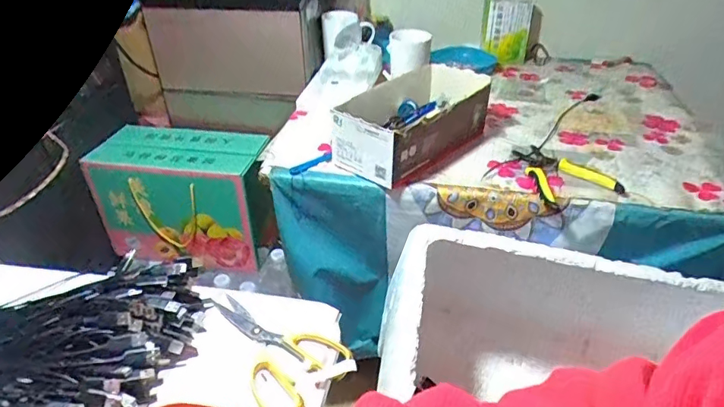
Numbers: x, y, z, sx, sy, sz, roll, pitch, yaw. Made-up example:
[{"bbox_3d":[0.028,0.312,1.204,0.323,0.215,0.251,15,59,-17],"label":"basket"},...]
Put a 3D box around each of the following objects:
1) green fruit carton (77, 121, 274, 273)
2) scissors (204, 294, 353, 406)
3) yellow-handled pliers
[{"bbox_3d":[-0.364,-0.017,1.067,0.326,0.227,0.159,6,36,10],"label":"green fruit carton"},{"bbox_3d":[-0.104,0.146,0.534,0.182,0.012,0.101,28,44,34],"label":"scissors"},{"bbox_3d":[0.299,-0.048,0.759,0.119,0.029,0.132,-9,36,-12],"label":"yellow-handled pliers"}]

